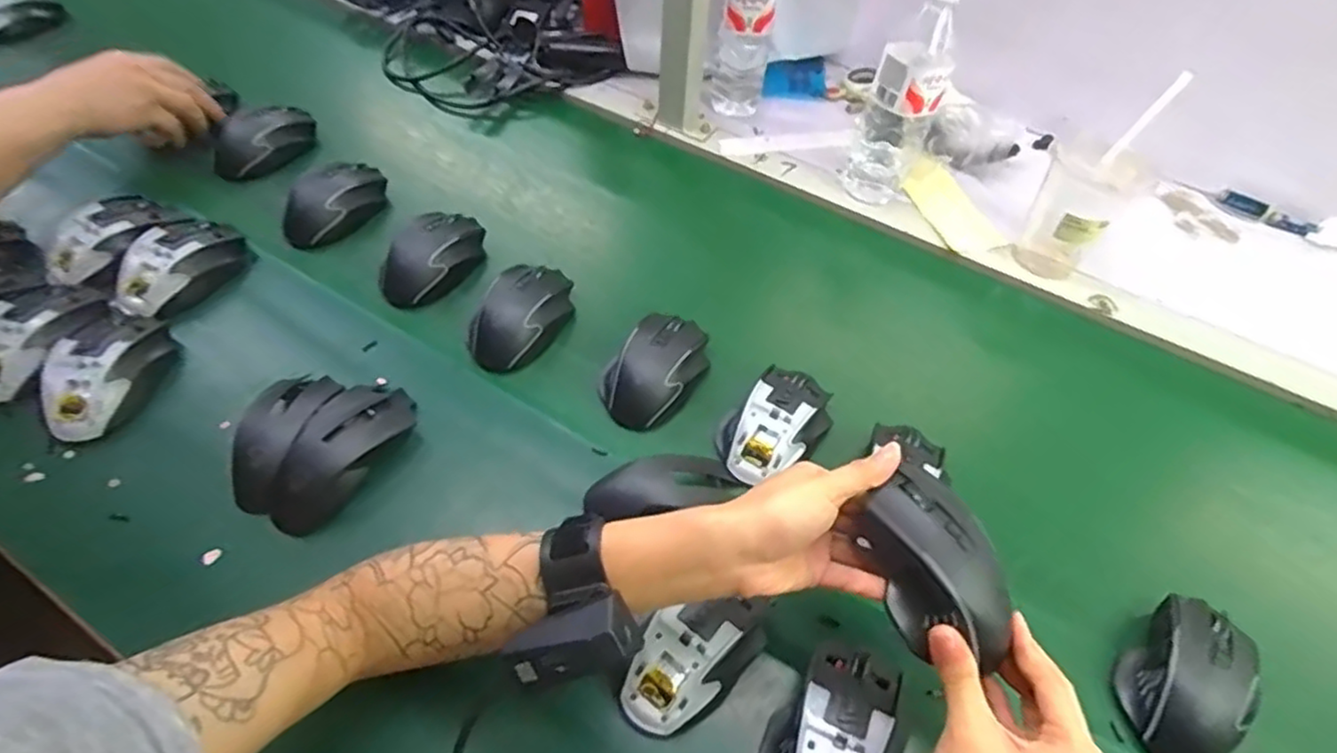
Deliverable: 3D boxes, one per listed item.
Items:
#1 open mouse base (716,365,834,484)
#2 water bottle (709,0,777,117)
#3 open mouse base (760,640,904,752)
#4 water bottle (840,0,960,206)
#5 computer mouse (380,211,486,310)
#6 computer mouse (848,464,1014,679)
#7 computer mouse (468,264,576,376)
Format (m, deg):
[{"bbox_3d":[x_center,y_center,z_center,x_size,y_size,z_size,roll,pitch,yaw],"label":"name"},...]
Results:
[{"bbox_3d":[0.089,0.038,0.572,0.071,0.034,0.112,35,58,22],"label":"open mouse base"},{"bbox_3d":[0.089,-0.410,0.801,0.060,0.223,0.058,2,52,-2],"label":"water bottle"},{"bbox_3d":[0.098,0.220,0.422,0.067,0.041,0.114,21,54,12],"label":"open mouse base"},{"bbox_3d":[0.240,-0.290,0.709,0.078,0.210,0.055,18,53,10],"label":"water bottle"},{"bbox_3d":[-0.229,-0.121,0.683,0.073,0.040,0.120,21,54,12],"label":"computer mouse"},{"bbox_3d":[0.153,0.104,0.388,0.069,0.046,0.104,-22,57,-20],"label":"computer mouse"},{"bbox_3d":[-0.136,-0.059,0.636,0.074,0.039,0.115,22,54,13],"label":"computer mouse"}]

